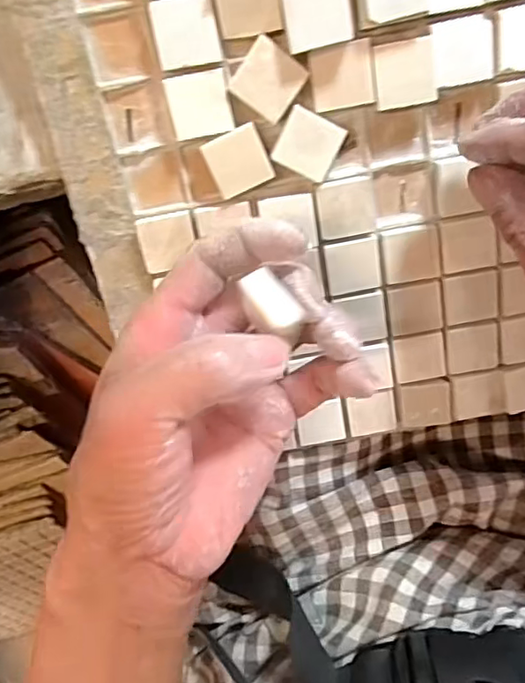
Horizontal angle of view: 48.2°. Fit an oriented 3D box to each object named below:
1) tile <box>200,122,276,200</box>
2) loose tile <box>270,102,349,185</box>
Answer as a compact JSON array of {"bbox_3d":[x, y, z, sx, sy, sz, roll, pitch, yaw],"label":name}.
[{"bbox_3d":[-0.010,-0.079,0.258,0.025,0.004,0.025,-25,113,3],"label":"tile"},{"bbox_3d":[0.020,-0.086,0.255,0.025,0.004,0.025,24,110,-14],"label":"loose tile"}]

